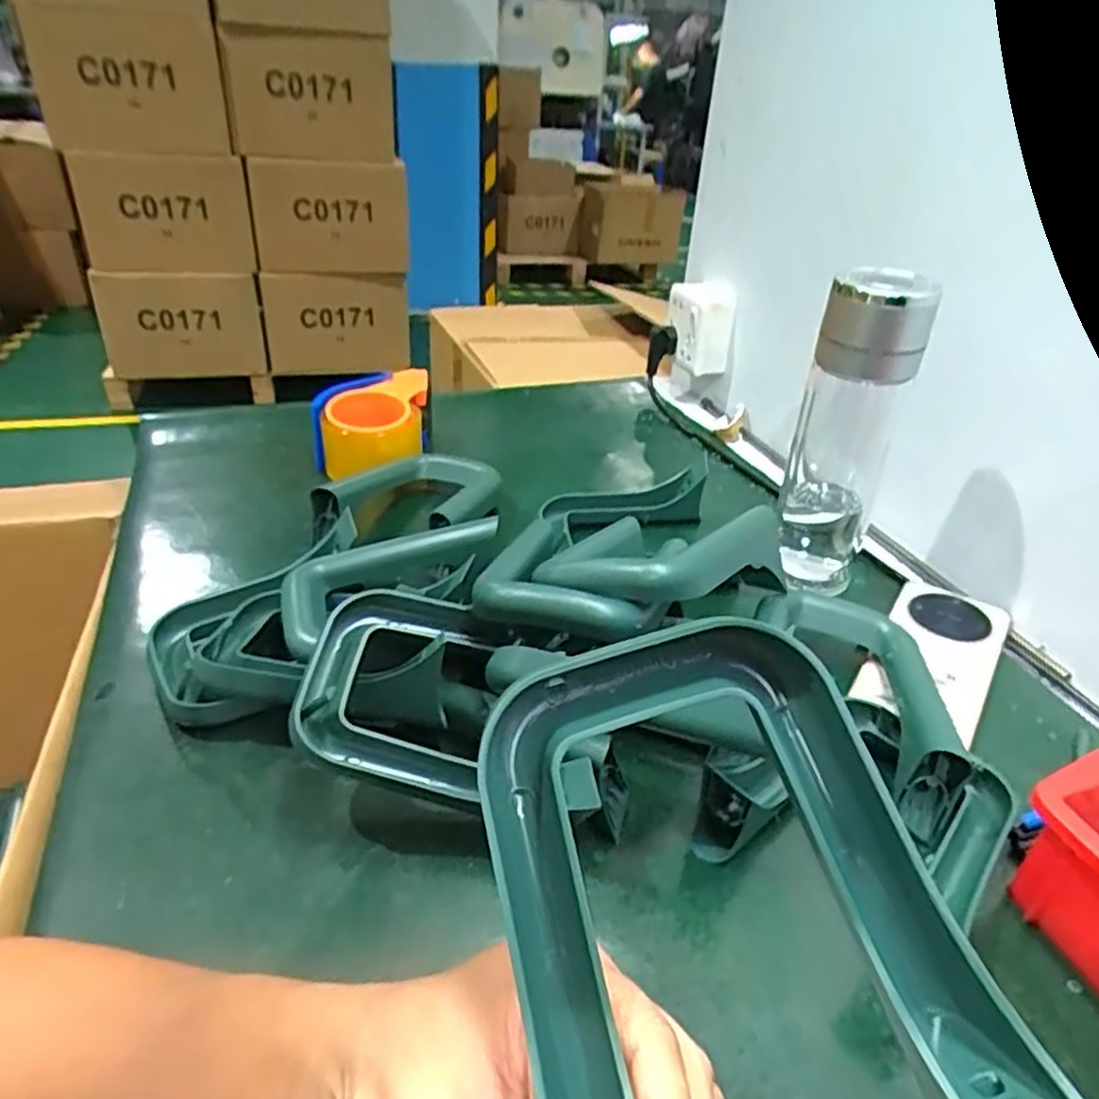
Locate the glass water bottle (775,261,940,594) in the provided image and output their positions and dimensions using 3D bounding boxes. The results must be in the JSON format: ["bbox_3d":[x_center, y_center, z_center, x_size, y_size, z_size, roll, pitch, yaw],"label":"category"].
[{"bbox_3d":[0.220,-0.087,0.546,0.068,0.221,0.066,13,35,16],"label":"glass water bottle"}]

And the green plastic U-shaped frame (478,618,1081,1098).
[{"bbox_3d":[0.051,0.093,0.195,0.130,0.066,0.160,-12,72,-6],"label":"green plastic U-shaped frame"}]

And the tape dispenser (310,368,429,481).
[{"bbox_3d":[-0.176,-0.122,0.734,0.116,0.075,0.106,-7,34,-12],"label":"tape dispenser"}]

